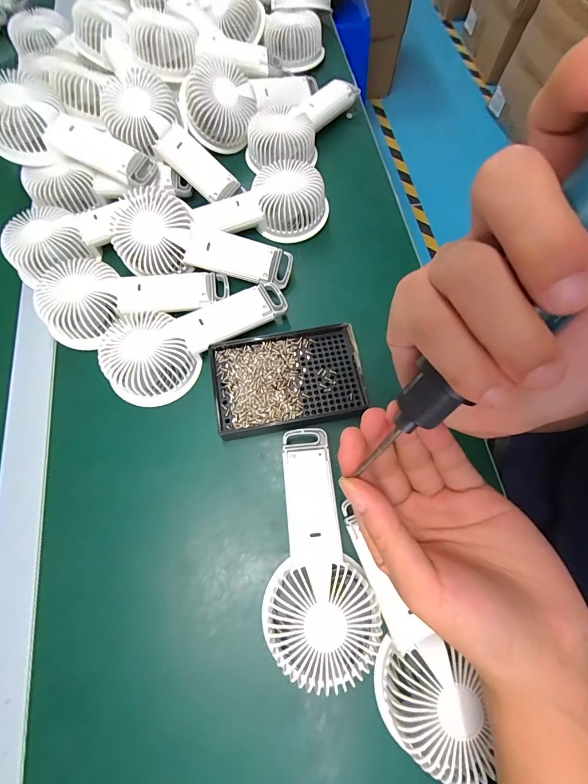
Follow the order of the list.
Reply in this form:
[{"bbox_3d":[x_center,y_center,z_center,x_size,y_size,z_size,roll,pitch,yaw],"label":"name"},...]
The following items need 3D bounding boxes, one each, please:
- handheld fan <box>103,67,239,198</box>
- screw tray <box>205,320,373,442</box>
[{"bbox_3d":[-0.141,-0.287,0.382,0.176,0.039,0.079,40,77,-8],"label":"handheld fan"},{"bbox_3d":[-0.006,-0.015,0.316,0.138,0.015,0.091,-10,73,-2],"label":"screw tray"}]

